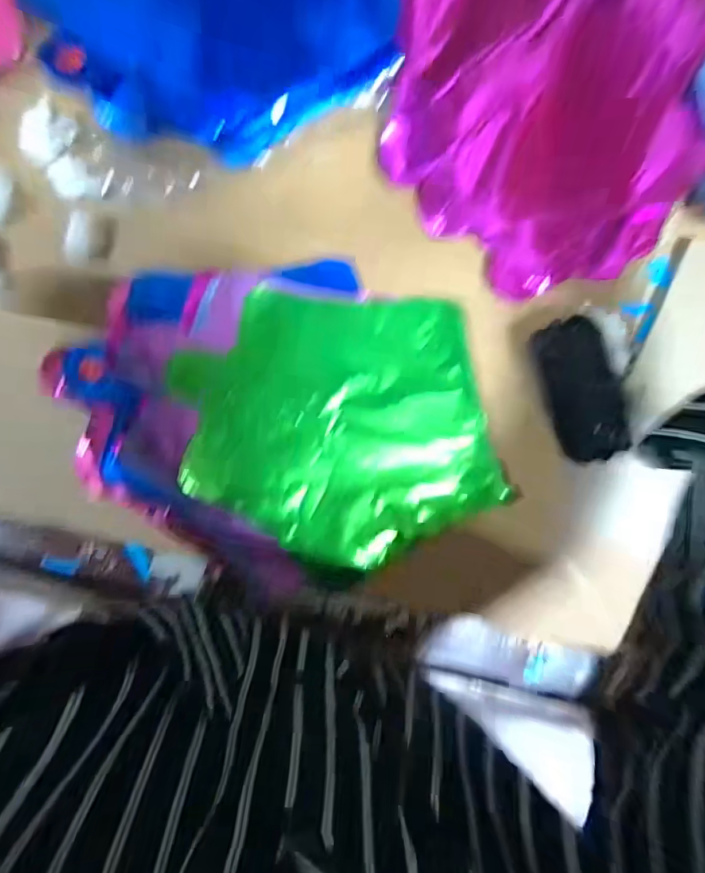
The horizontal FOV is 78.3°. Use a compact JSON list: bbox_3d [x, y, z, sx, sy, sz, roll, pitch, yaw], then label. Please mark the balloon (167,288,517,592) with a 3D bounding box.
[{"bbox_3d":[-0.009,0.000,0.337,0.223,0.011,0.220,-24,100,0],"label":"balloon"}]

